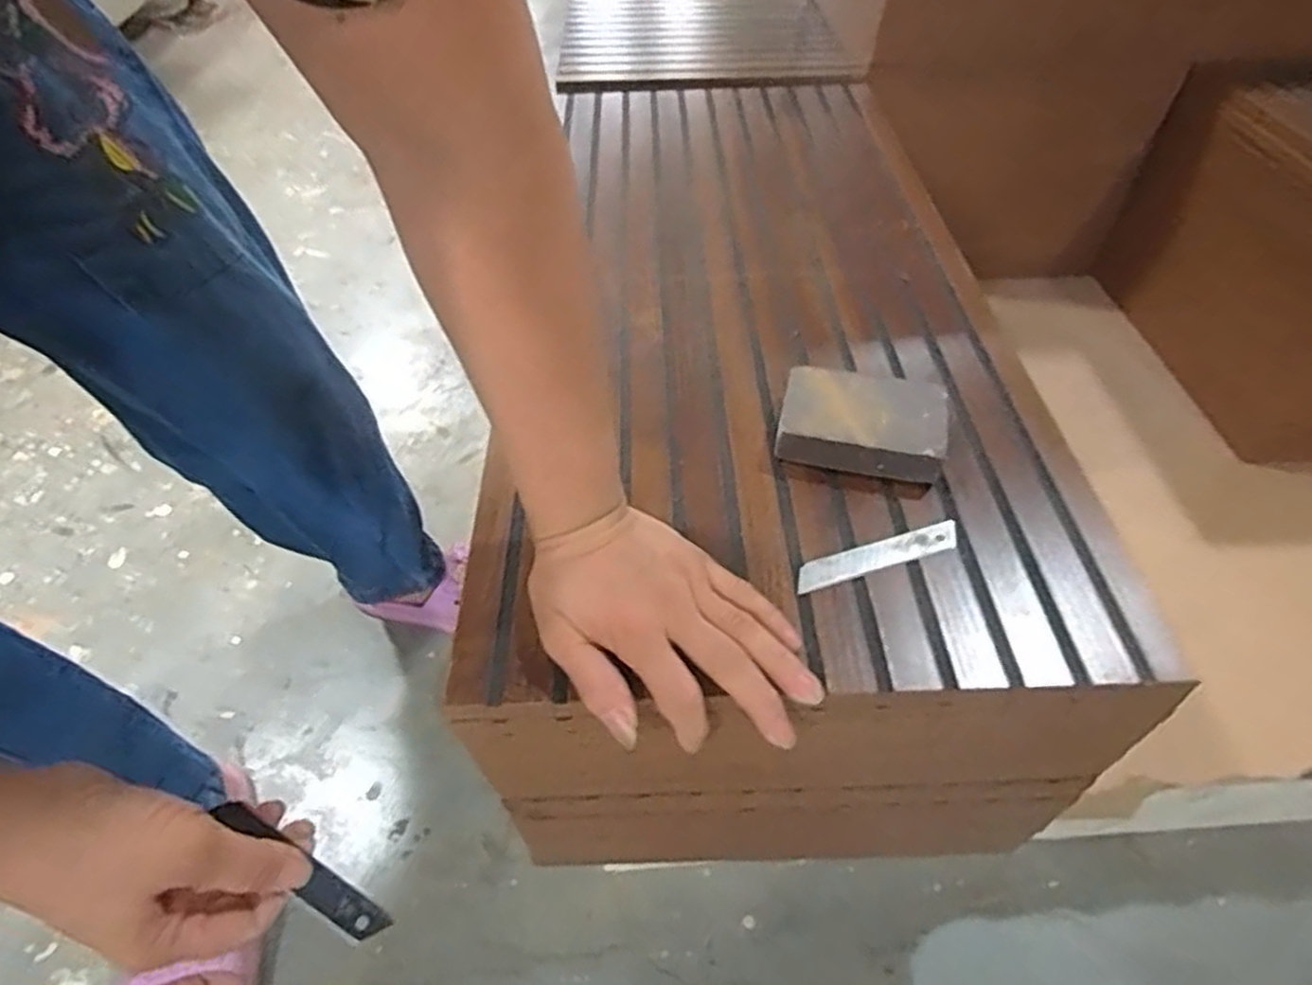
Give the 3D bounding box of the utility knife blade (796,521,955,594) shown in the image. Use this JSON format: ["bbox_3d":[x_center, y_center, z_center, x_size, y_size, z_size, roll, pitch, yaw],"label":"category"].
[{"bbox_3d":[0.125,0.035,0.423,0.099,0.004,0.016,-15,49,-12],"label":"utility knife blade"}]

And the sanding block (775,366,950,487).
[{"bbox_3d":[0.131,-0.045,0.479,0.098,0.026,0.074,10,49,11],"label":"sanding block"}]

